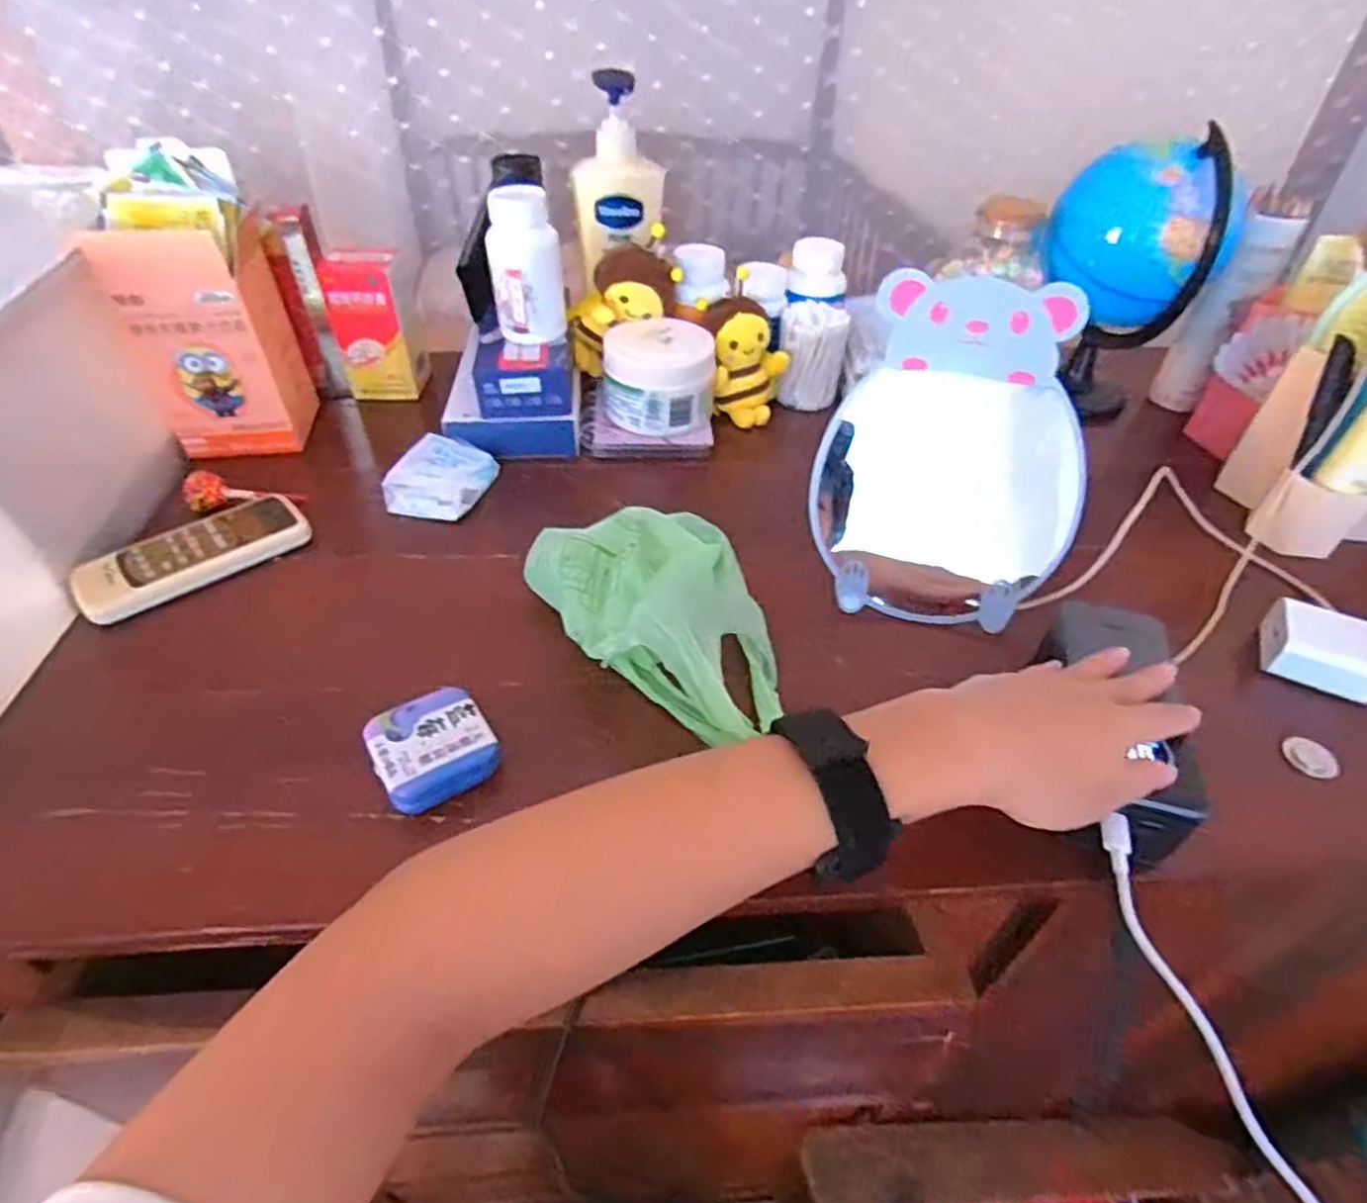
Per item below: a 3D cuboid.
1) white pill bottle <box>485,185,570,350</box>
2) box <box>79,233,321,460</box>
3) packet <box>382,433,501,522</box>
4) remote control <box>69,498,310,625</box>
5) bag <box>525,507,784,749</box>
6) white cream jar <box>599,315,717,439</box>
[{"bbox_3d":[-0.117,-0.248,0.546,0.053,0.100,0.045,-5,45,-8],"label":"white pill bottle"},{"bbox_3d":[-0.348,-0.193,0.542,0.095,0.153,0.068,-9,46,-11],"label":"box"},{"bbox_3d":[-0.179,-0.093,0.542,0.065,0.020,0.076,11,45,9],"label":"packet"},{"bbox_3d":[-0.318,-0.031,0.475,0.133,0.016,0.052,-34,55,-31],"label":"remote control"},{"bbox_3d":[-0.001,0.012,0.417,0.125,0.058,0.158,-22,49,-22],"label":"bag"},{"bbox_3d":[-0.020,-0.182,0.588,0.091,0.061,0.082,4,45,2],"label":"white cream jar"}]

